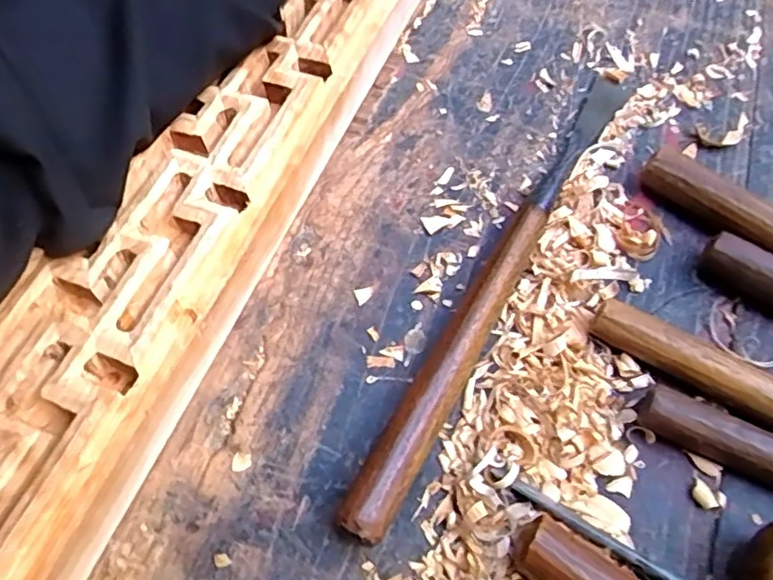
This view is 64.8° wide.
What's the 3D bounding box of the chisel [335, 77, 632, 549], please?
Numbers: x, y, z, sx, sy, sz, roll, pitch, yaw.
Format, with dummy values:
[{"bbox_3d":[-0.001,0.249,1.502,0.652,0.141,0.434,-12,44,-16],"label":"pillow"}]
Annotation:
[{"bbox_3d":[0.053,-0.015,0.254,0.014,0.019,0.253,26,65,15],"label":"chisel"}]

